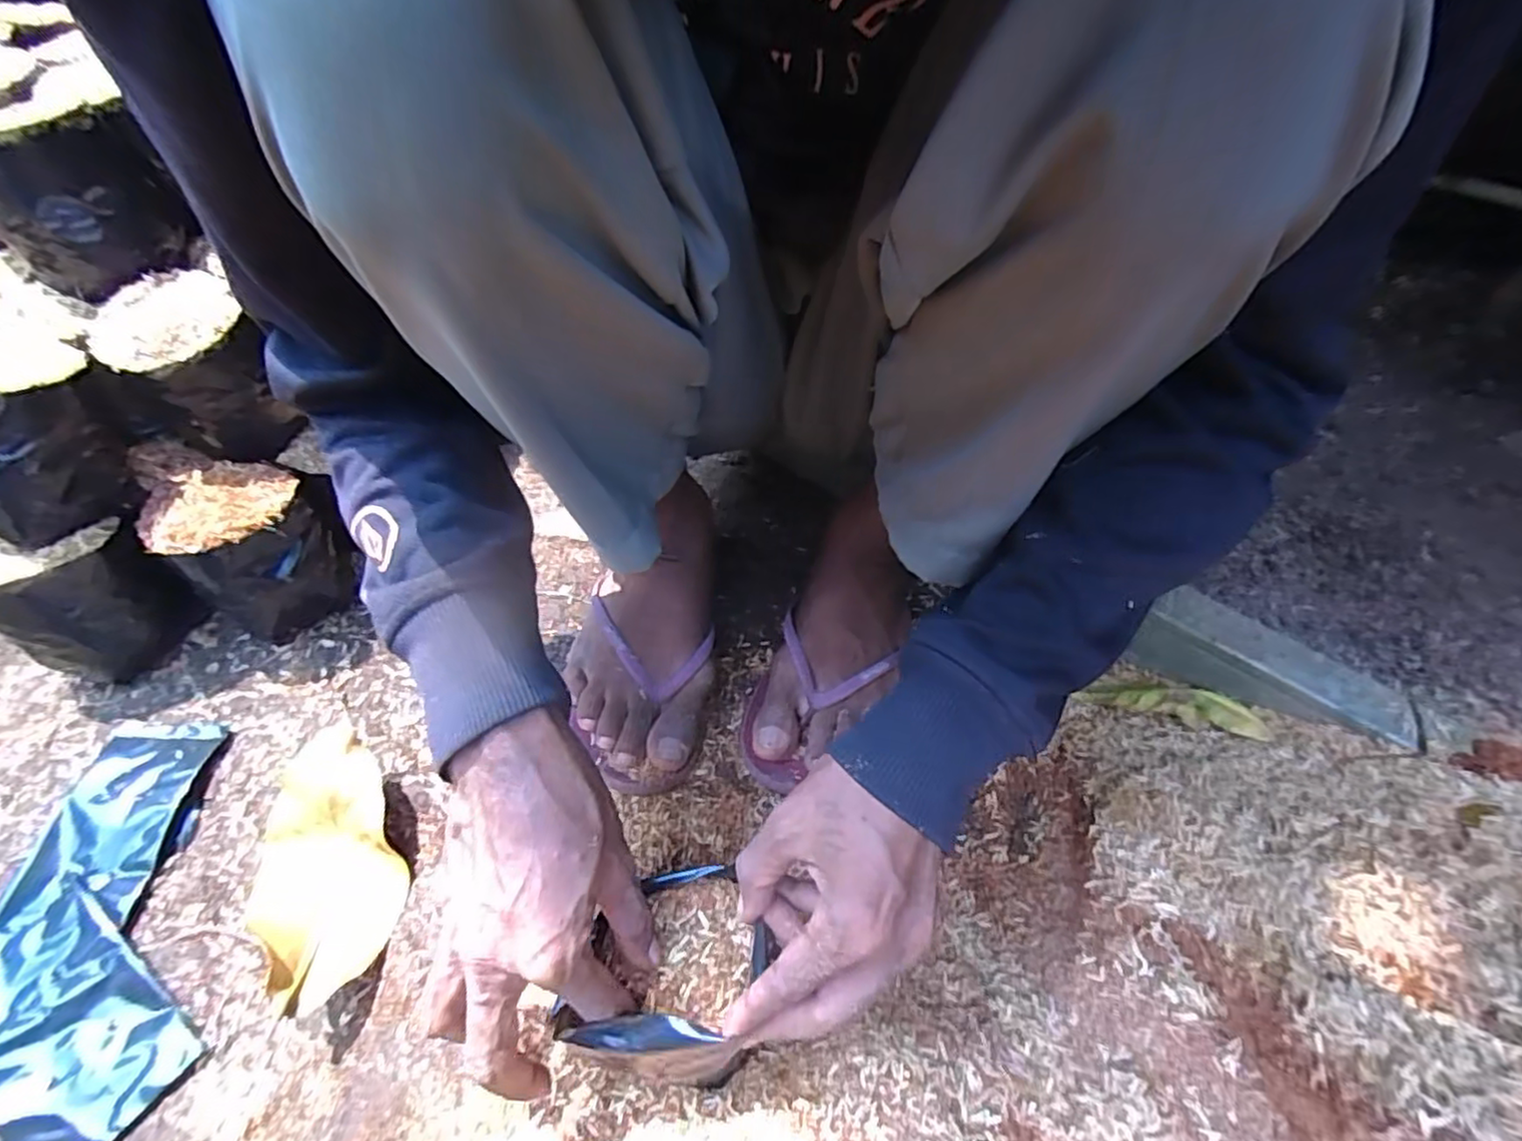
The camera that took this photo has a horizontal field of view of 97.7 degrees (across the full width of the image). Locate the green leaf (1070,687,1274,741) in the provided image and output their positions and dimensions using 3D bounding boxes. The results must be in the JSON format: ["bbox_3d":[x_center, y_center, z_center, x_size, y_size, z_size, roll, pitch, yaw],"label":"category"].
[{"bbox_3d":[0.293,0.096,0.476,0.113,0.019,0.022,6,48,33],"label":"green leaf"}]

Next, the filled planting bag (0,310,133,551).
[{"bbox_3d":[-0.478,-0.089,0.431,0.111,0.119,0.102,33,56,22],"label":"filled planting bag"}]

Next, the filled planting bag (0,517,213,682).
[{"bbox_3d":[-0.479,0.018,0.470,0.092,0.108,0.088,24,55,16],"label":"filled planting bag"}]

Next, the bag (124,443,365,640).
[{"bbox_3d":[-0.388,-0.030,0.509,0.122,0.114,0.105,33,58,22],"label":"bag"}]

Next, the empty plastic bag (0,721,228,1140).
[{"bbox_3d":[-0.400,0.204,0.391,0.122,0.014,0.244,-17,54,-15],"label":"empty plastic bag"}]

